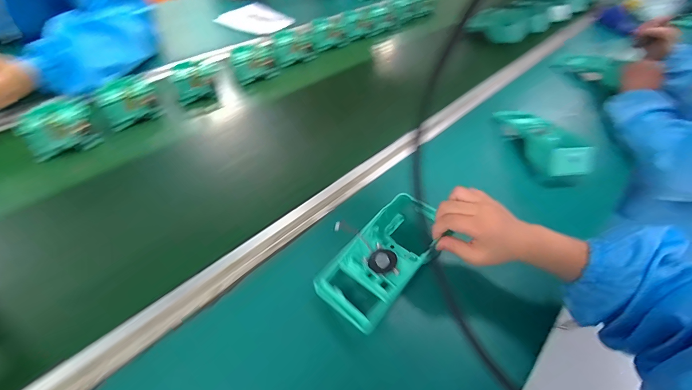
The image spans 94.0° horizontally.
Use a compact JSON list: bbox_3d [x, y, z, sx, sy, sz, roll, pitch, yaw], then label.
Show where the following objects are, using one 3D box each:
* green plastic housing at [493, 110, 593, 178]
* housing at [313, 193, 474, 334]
[{"bbox_3d":[0.353,-0.103,0.590,0.075,0.050,0.184,-14,53,-17],"label":"green plastic housing"},{"bbox_3d":[0.055,0.069,0.403,0.092,0.030,0.198,38,56,24],"label":"housing"}]

